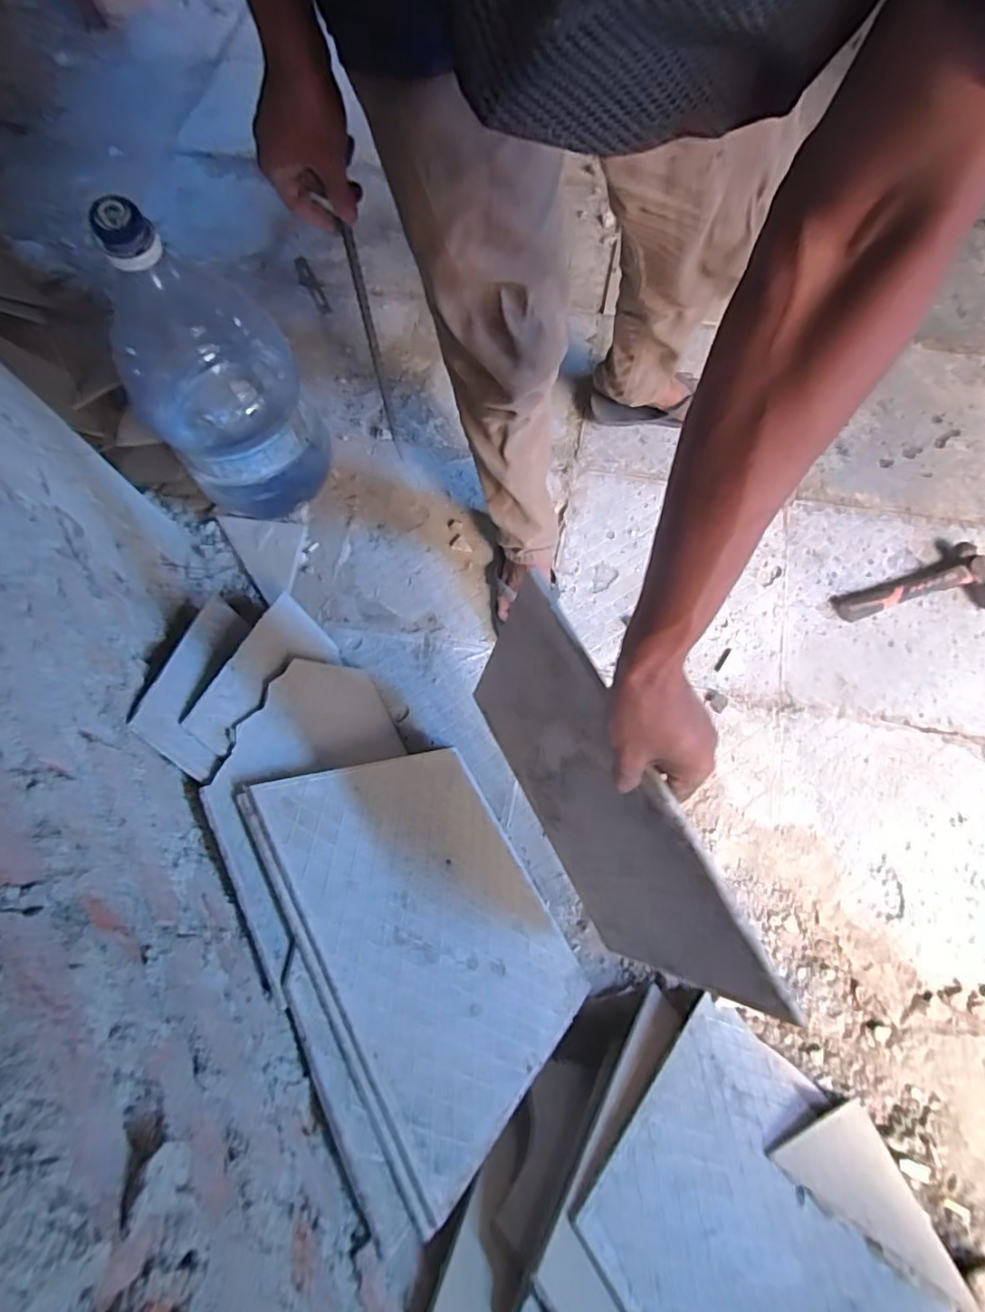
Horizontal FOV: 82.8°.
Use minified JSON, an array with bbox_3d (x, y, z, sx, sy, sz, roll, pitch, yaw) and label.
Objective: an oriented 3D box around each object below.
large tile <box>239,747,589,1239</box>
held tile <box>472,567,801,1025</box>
[{"bbox_3d":[-0.058,0.297,0.665,0.016,0.391,0.389,-40,70,21],"label":"large tile"},{"bbox_3d":[0.091,0.151,0.598,0.009,0.378,0.379,-25,75,-17],"label":"held tile"}]

